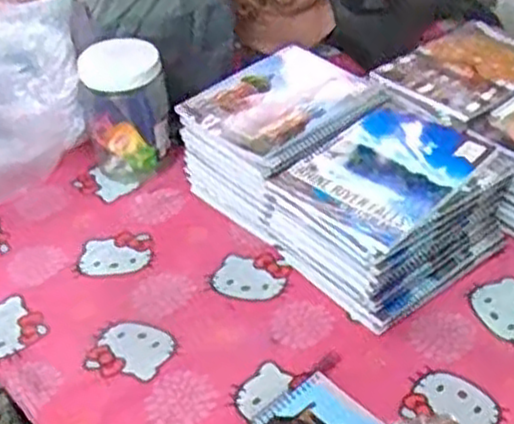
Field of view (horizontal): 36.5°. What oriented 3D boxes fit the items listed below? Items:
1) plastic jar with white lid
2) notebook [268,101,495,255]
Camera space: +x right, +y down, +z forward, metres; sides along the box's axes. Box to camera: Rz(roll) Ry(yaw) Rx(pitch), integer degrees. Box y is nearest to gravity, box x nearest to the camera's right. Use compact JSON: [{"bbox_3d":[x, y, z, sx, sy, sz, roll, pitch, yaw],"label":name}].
[{"bbox_3d":[-0.162,-0.131,0.981,0.100,0.148,0.098,-11,41,-8],"label":"plastic jar with white lid"},{"bbox_3d":[0.134,-0.049,0.814,0.150,0.016,0.206,30,51,33],"label":"notebook"}]

